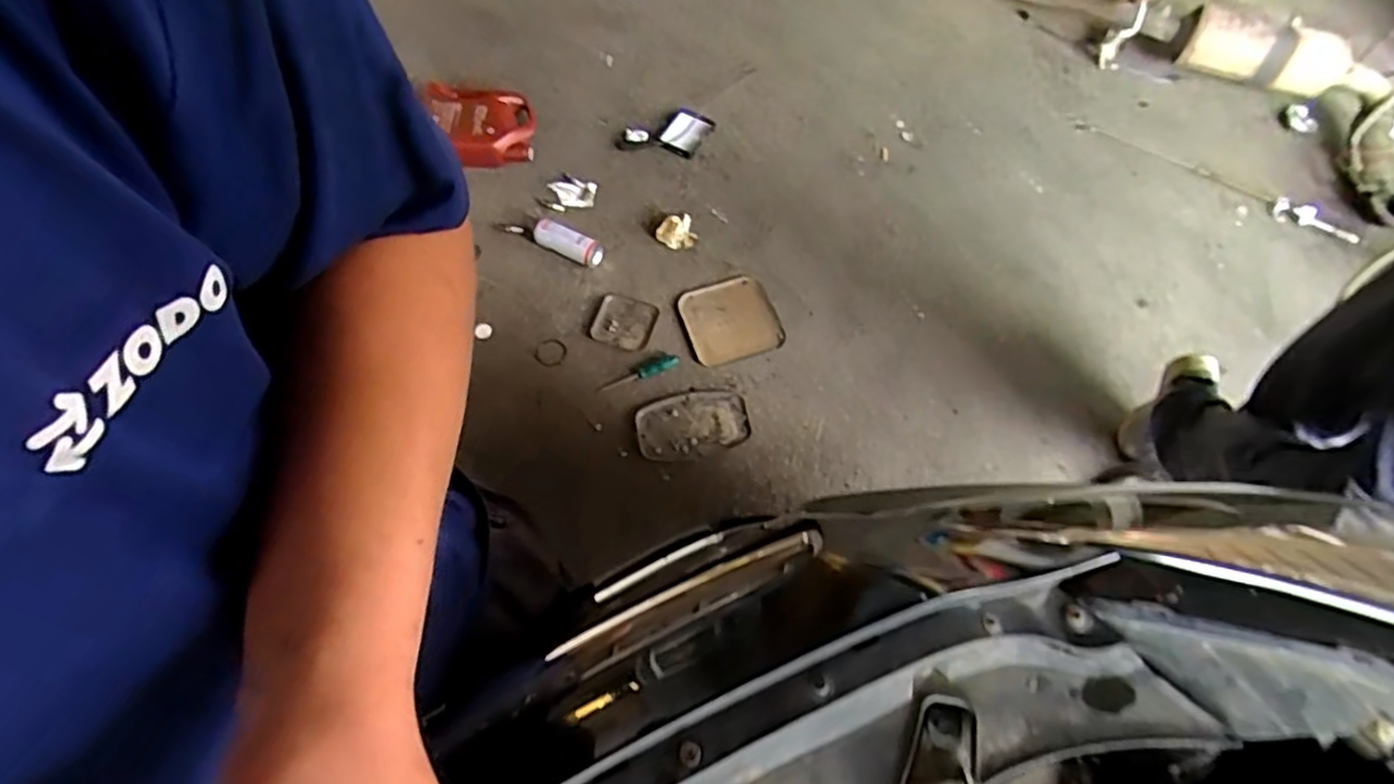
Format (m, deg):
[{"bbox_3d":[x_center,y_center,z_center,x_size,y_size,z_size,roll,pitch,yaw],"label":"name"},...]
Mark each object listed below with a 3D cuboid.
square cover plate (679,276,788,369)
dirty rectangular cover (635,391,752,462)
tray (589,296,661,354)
[{"bbox_3d":[0.074,-0.167,1.648,0.198,0.026,0.209,-19,68,-8],"label":"square cover plate"},{"bbox_3d":[-0.009,0.063,1.536,0.241,0.032,0.138,-14,67,-6],"label":"dirty rectangular cover"},{"bbox_3d":[-0.169,-0.163,1.644,0.141,0.023,0.121,19,68,8],"label":"tray"}]

